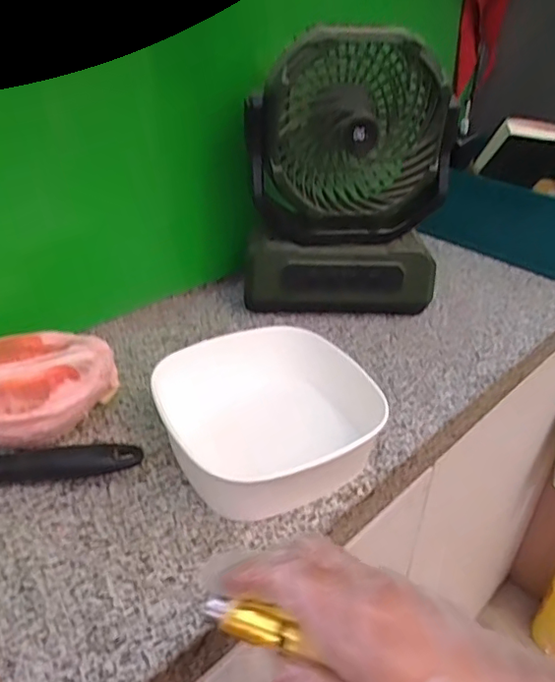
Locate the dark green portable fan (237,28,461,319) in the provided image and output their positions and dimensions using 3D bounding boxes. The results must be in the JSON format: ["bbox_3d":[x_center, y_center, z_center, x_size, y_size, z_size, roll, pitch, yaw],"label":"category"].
[{"bbox_3d":[0.068,-0.165,0.601,0.198,0.281,0.100,-4,34,-8],"label":"dark green portable fan"}]

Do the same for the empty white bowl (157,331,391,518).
[{"bbox_3d":[-0.002,0.055,0.458,0.166,0.058,0.139,-15,37,-24],"label":"empty white bowl"}]

